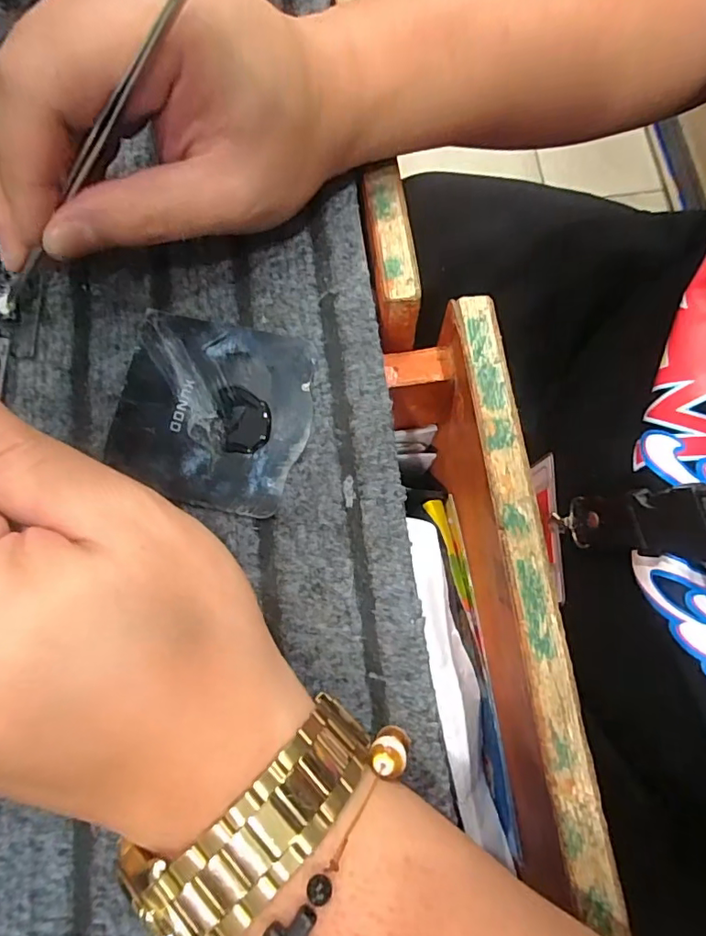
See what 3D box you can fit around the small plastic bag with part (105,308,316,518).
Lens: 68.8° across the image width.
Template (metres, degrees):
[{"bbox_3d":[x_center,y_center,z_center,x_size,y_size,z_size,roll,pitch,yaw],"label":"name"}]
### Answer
[{"bbox_3d":[-0.057,-0.024,0.211,0.076,0.004,0.077,11,76,2],"label":"small plastic bag with part"}]

